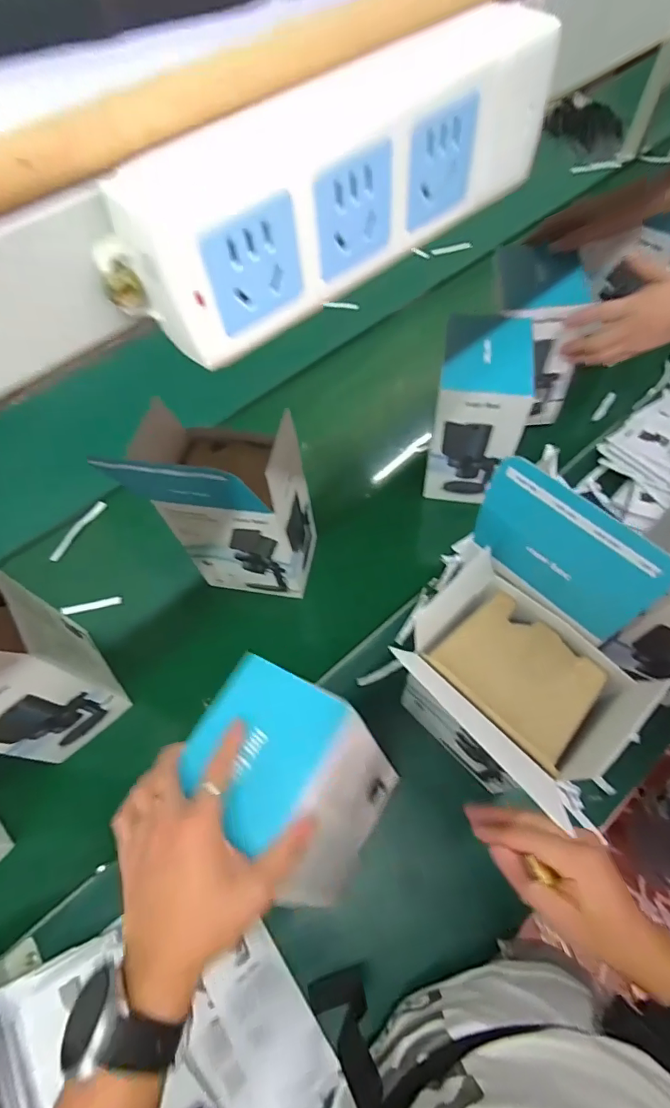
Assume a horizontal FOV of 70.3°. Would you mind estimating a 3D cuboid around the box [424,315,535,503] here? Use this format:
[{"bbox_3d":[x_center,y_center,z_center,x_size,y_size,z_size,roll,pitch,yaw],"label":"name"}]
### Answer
[{"bbox_3d":[0.205,-0.207,0.695,0.121,0.242,0.134,7,61,8],"label":"box"}]

